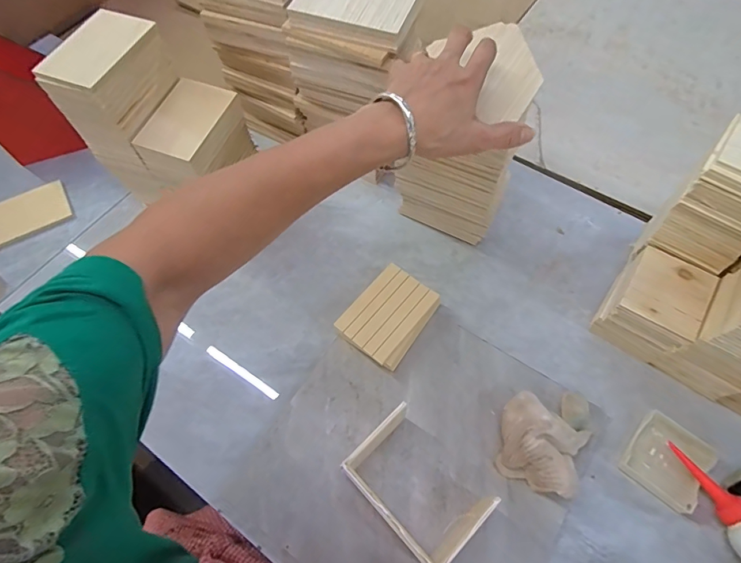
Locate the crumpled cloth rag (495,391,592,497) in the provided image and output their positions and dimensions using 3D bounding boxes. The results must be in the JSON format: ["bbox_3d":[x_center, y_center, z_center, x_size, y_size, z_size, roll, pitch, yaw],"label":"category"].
[{"bbox_3d":[0.181,0.153,0.450,0.085,0.054,0.110,31,68,16],"label":"crumpled cloth rag"}]

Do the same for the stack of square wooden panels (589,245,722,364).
[{"bbox_3d":[0.304,0.029,0.489,0.084,0.096,0.086,33,69,17],"label":"stack of square wooden panels"}]

